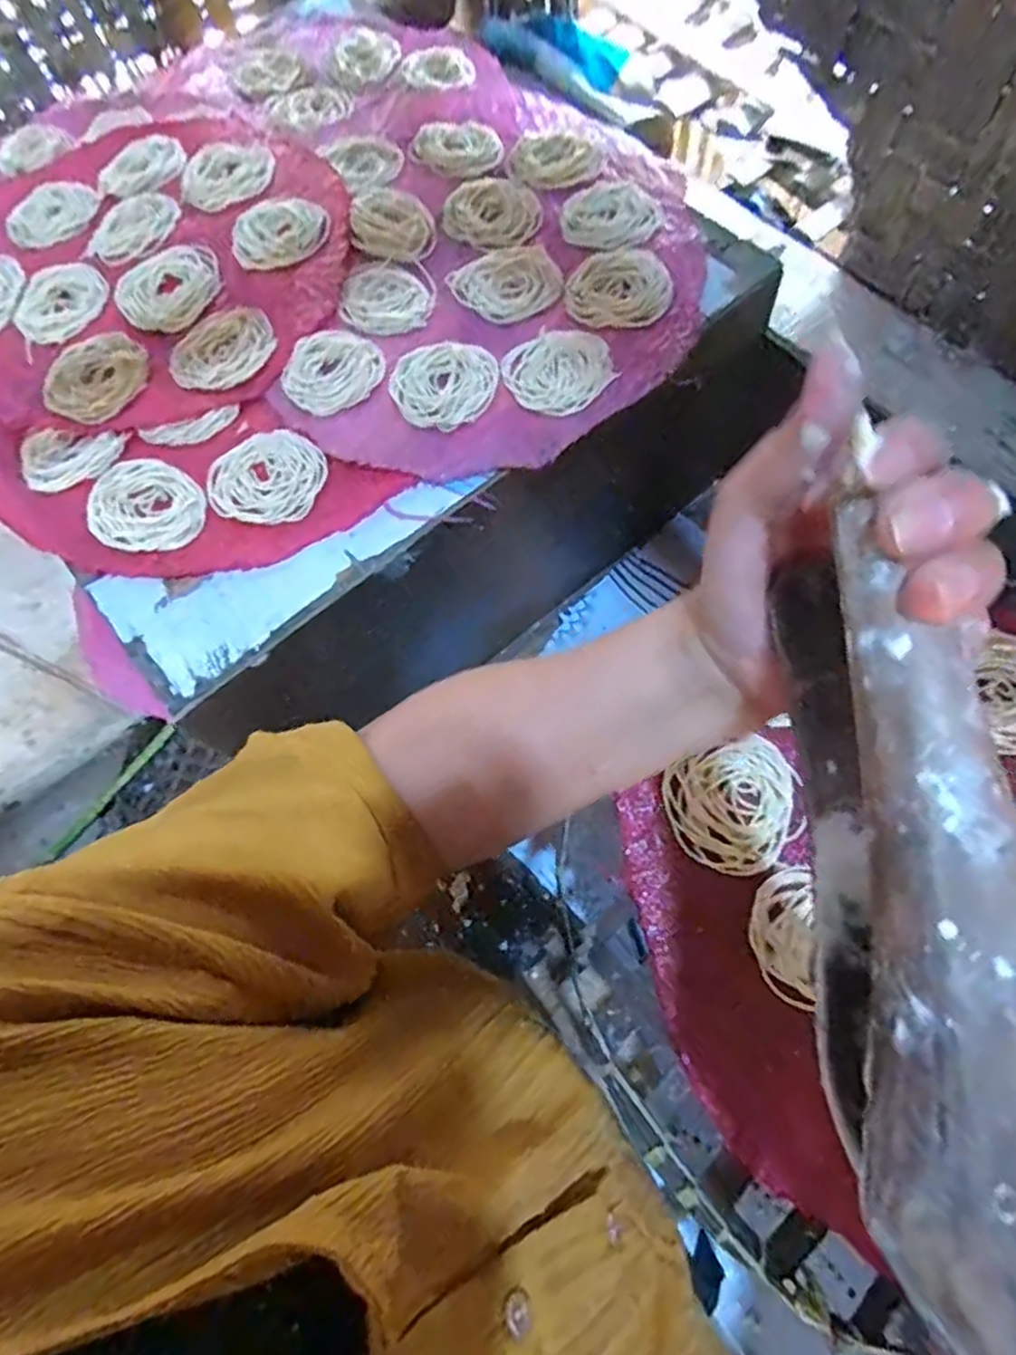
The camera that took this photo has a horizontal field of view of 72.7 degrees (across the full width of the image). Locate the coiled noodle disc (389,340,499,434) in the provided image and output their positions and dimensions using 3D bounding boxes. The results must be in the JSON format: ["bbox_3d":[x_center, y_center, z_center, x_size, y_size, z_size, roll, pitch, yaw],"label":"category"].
[{"bbox_3d":[-0.042,-0.200,0.468,0.067,0.008,0.073,-1,70,2],"label":"coiled noodle disc"}]

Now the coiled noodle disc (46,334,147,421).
[{"bbox_3d":[-0.290,-0.213,0.489,0.065,0.007,0.074,16,72,8],"label":"coiled noodle disc"}]

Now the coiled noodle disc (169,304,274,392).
[{"bbox_3d":[-0.205,-0.235,0.492,0.075,0.009,0.062,-37,73,-10],"label":"coiled noodle disc"}]

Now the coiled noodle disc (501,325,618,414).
[{"bbox_3d":[0.034,-0.210,0.469,0.073,0.007,0.065,-31,72,-8],"label":"coiled noodle disc"}]

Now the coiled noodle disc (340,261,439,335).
[{"bbox_3d":[-0.085,-0.277,0.501,0.063,0.011,0.065,-1,70,2],"label":"coiled noodle disc"}]

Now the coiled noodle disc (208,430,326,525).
[{"bbox_3d":[-0.160,-0.133,0.455,0.072,0.006,0.065,3,70,4],"label":"coiled noodle disc"}]

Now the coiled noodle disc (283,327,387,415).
[{"bbox_3d":[-0.120,-0.212,0.474,0.067,0.012,0.065,-1,70,2],"label":"coiled noodle disc"}]

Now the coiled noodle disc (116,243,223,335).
[{"bbox_3d":[-0.251,-0.292,0.515,0.078,0.004,0.075,-1,70,2],"label":"coiled noodle disc"}]

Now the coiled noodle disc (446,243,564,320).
[{"bbox_3d":[0.000,-0.288,0.504,0.075,0.006,0.069,-1,70,2],"label":"coiled noodle disc"}]

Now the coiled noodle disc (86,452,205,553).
[{"bbox_3d":[-0.238,-0.112,0.451,0.078,0.004,0.067,39,76,15],"label":"coiled noodle disc"}]

